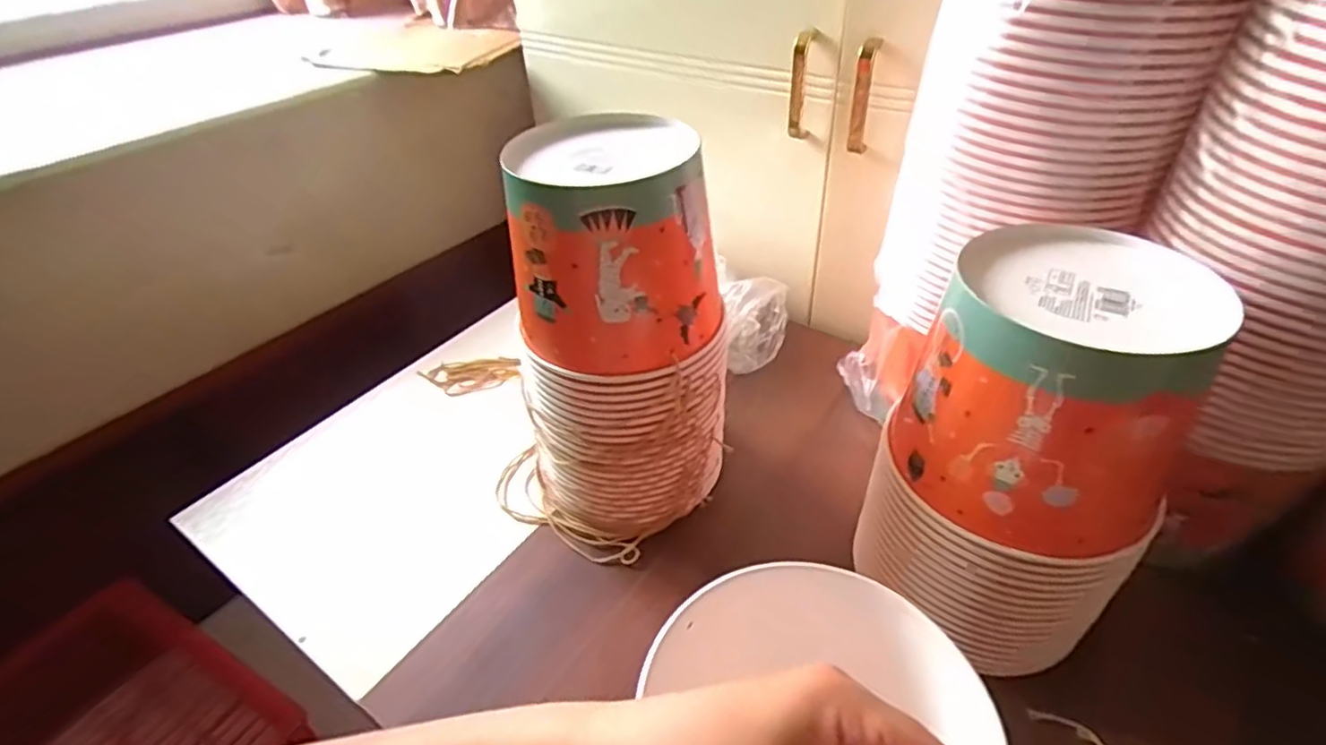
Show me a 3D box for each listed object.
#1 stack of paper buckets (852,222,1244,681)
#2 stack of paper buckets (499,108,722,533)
[{"bbox_3d":[0.223,0.062,0.410,0.149,0.259,0.128,31,50,35],"label":"stack of paper buckets"},{"bbox_3d":[-0.028,-0.017,0.500,0.144,0.293,0.144,-2,39,1],"label":"stack of paper buckets"}]

